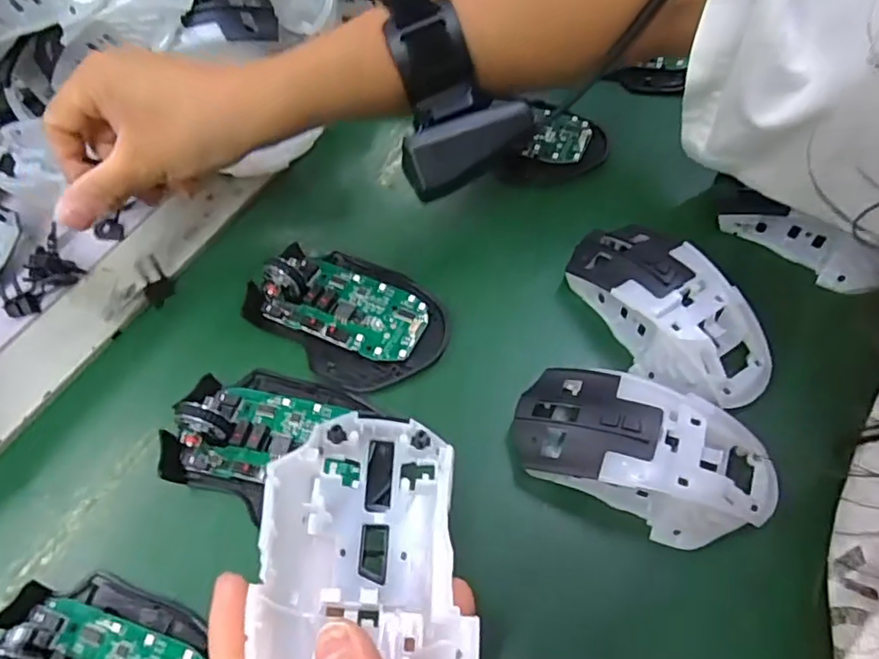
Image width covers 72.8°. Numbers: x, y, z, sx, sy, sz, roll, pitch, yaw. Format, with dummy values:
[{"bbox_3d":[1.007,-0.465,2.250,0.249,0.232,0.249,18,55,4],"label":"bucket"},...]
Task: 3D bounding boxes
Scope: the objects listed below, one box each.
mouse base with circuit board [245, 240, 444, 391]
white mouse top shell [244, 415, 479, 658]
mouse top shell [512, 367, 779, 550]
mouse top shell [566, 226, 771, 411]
[{"bbox_3d":[-0.049,-0.014,0.323,0.105,0.030,0.071,30,65,21],"label":"mouse base with circuit board"},{"bbox_3d":[-0.024,0.079,0.195,0.062,0.039,0.106,-8,58,0],"label":"white mouse top shell"},{"bbox_3d":[0.091,0.053,0.268,0.112,0.037,0.062,21,63,17],"label":"mouse top shell"},{"bbox_3d":[0.116,-0.013,0.306,0.057,0.037,0.113,-29,61,-13],"label":"mouse top shell"}]

